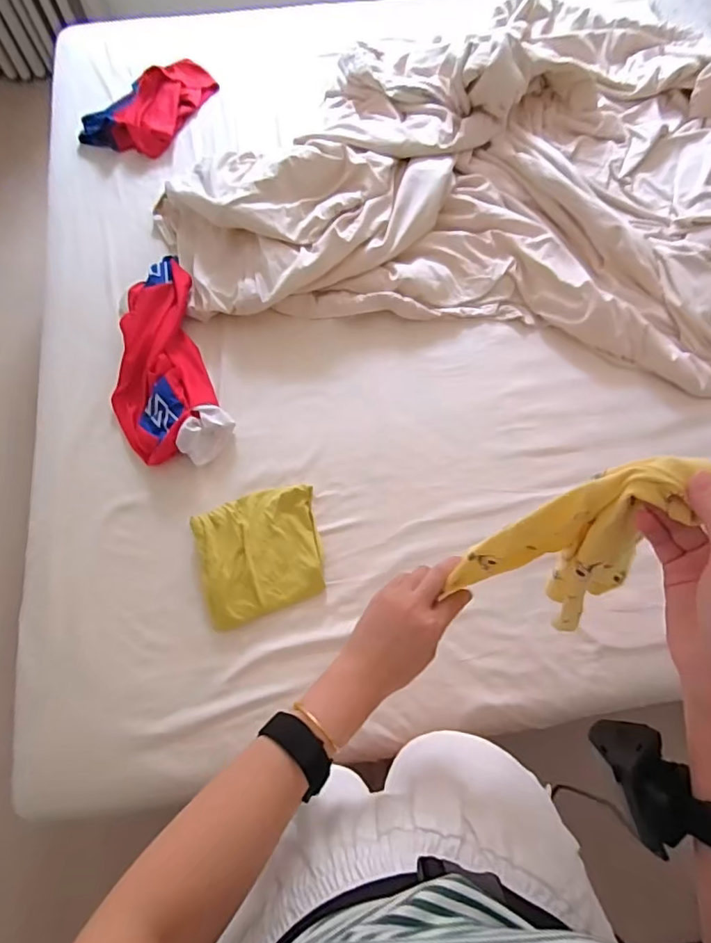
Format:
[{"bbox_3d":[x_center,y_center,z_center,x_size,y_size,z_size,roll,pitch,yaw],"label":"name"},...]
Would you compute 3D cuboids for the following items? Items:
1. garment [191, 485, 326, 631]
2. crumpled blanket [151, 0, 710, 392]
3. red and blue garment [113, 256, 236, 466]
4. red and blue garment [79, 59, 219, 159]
[{"bbox_3d":[-0.151,0.131,0.826,0.190,0.047,0.197,-14,71,-5],"label":"garment"},{"bbox_3d":[0.360,-0.708,1.091,1.371,0.110,1.012,8,70,3],"label":"crumpled blanket"},{"bbox_3d":[-0.366,-0.202,0.937,0.189,0.063,0.418,-19,71,-7],"label":"red and blue garment"},{"bbox_3d":[-0.477,-0.873,1.201,0.182,0.046,0.329,27,72,9],"label":"red and blue garment"}]

